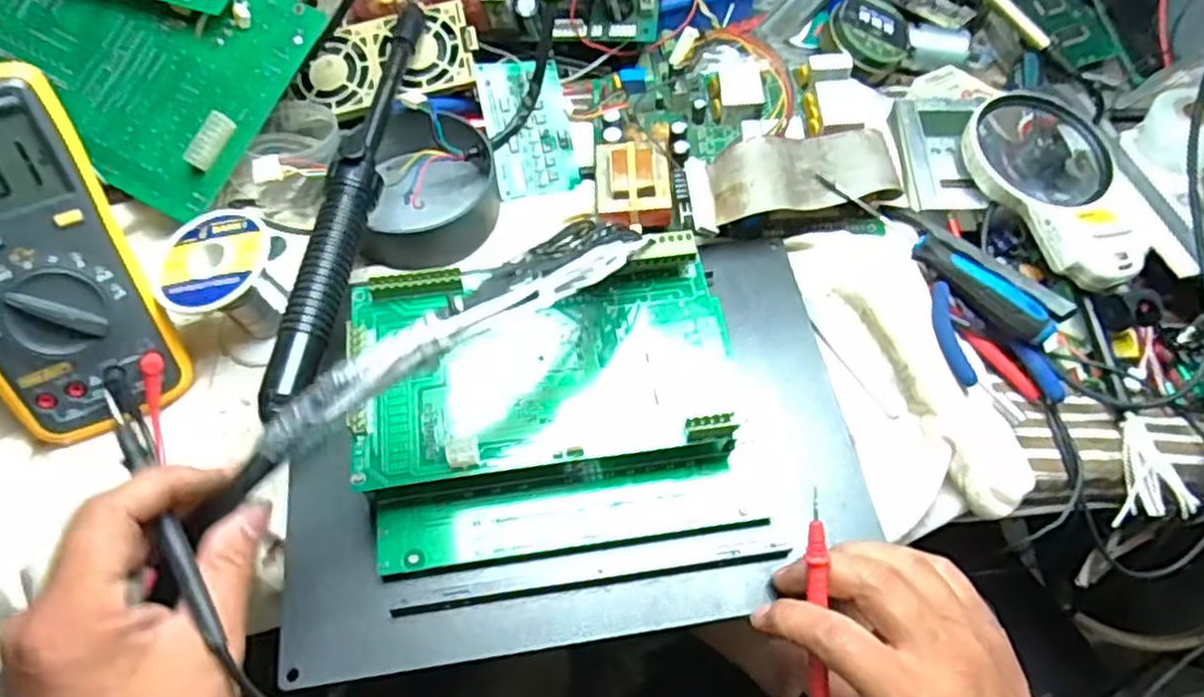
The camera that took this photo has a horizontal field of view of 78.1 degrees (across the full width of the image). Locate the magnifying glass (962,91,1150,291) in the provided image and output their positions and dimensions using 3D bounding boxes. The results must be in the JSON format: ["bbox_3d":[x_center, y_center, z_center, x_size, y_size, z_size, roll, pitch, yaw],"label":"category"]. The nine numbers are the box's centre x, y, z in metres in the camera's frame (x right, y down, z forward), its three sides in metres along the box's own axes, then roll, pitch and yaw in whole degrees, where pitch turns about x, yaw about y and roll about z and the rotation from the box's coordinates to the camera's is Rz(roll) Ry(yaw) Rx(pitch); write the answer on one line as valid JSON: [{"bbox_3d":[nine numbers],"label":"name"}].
[{"bbox_3d":[0.296,-0.104,0.476,0.088,0.037,0.143,-20,60,-14],"label":"magnifying glass"}]

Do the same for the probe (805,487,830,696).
[{"bbox_3d":[0.101,0.124,0.348,0.009,0.006,0.119,-4,95,-5],"label":"probe"}]

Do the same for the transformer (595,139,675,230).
[{"bbox_3d":[0.019,-0.110,0.489,0.047,0.033,0.057,-5,57,-5],"label":"transformer"}]

